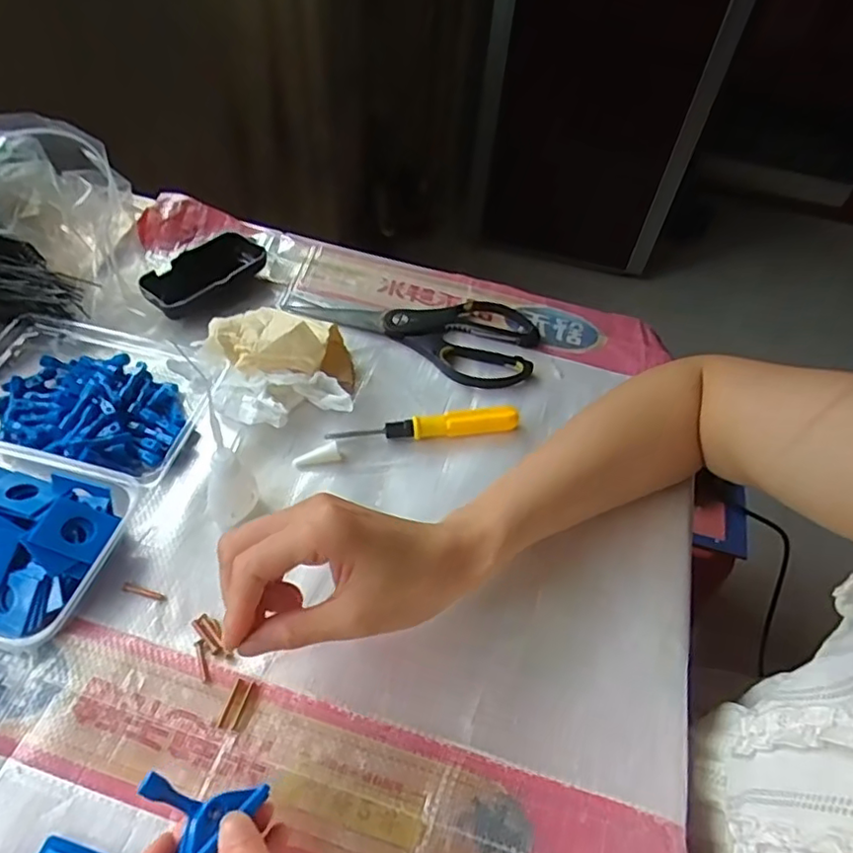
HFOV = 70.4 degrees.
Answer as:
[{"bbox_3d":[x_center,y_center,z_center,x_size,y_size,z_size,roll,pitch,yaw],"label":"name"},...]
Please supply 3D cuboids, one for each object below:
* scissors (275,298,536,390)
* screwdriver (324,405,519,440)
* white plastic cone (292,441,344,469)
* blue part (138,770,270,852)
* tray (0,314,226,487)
[{"bbox_3d":[-0.005,-0.094,0.534,0.209,0.013,0.100,22,53,13],"label":"scissors"},{"bbox_3d":[-0.001,0.000,0.455,0.141,0.020,0.013,-5,52,-8],"label":"screwdriver"},{"bbox_3d":[-0.078,0.021,0.434,0.036,0.011,0.012,-14,54,-15],"label":"white plastic cone"},{"bbox_3d":[-0.098,0.170,0.257,0.051,0.013,0.035,5,51,-1],"label":"blue part"},{"bbox_3d":[-0.258,-0.022,0.439,0.187,0.033,0.129,12,51,5],"label":"tray"}]

